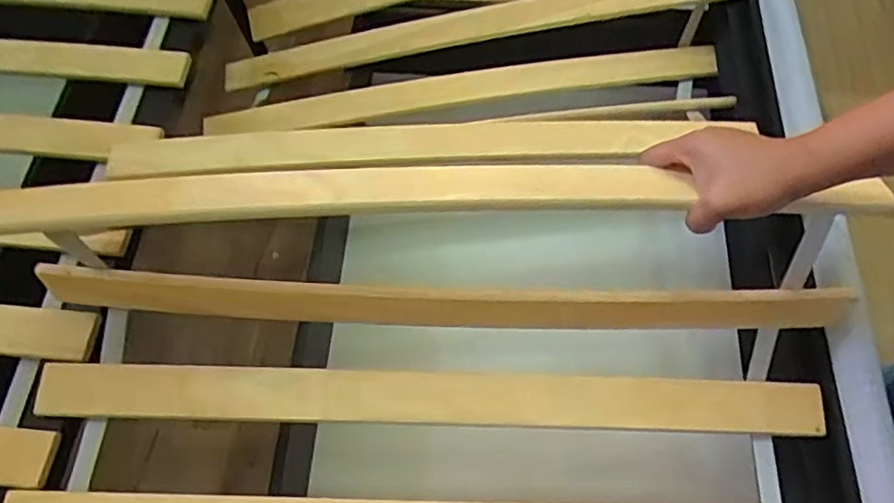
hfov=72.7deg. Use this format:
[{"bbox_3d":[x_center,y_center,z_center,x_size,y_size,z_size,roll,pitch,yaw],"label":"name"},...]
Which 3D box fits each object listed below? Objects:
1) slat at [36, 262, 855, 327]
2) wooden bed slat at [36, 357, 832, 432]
[{"bbox_3d":[-0.002,0.050,0.572,0.731,0.059,0.013,2,41,0],"label":"slat"},{"bbox_3d":[-0.006,0.138,0.585,0.734,0.023,0.053,2,78,-3],"label":"wooden bed slat"}]

